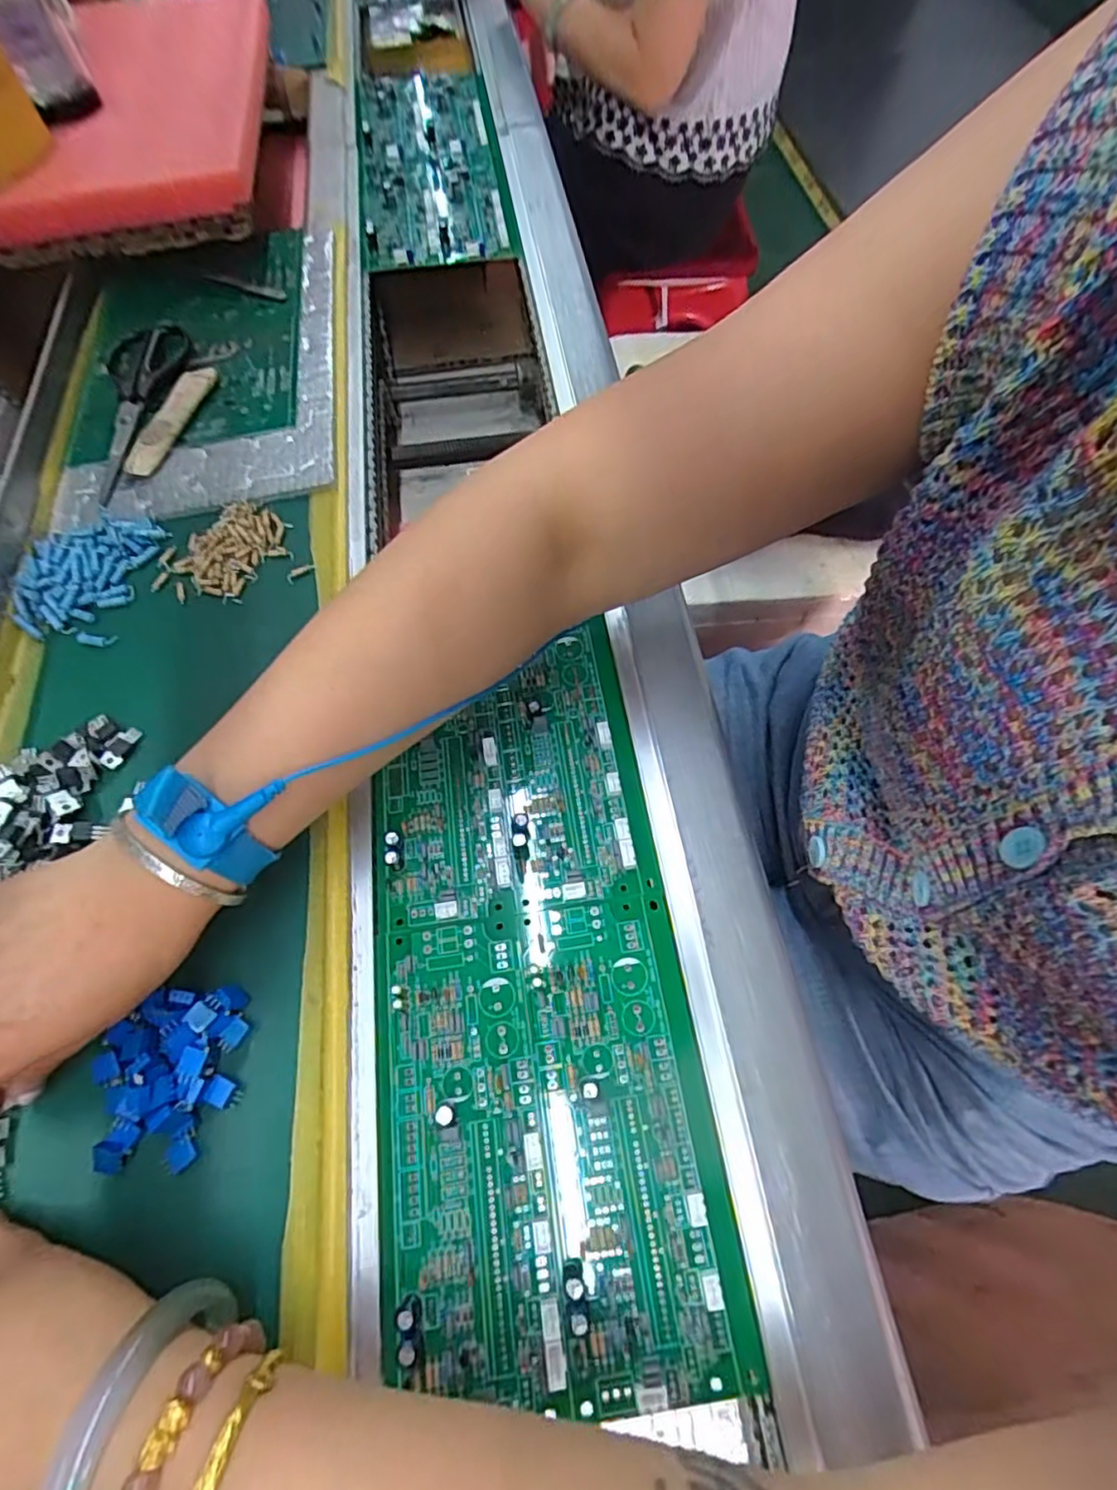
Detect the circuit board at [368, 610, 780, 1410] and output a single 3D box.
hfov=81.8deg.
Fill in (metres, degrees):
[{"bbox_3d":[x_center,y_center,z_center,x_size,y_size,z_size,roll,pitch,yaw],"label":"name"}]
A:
[{"bbox_3d":[-0.015,0.094,0.296,0.135,0.012,0.312,-7,63,-5],"label":"circuit board"}]

